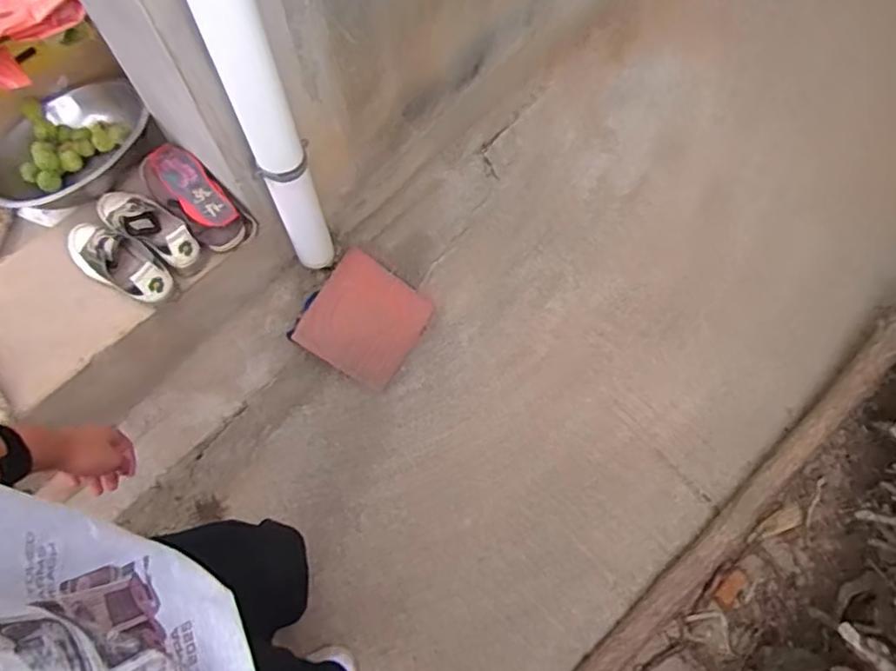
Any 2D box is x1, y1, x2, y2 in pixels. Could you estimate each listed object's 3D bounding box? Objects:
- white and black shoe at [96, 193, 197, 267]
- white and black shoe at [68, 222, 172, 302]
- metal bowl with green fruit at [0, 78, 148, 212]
[{"bbox_3d":[-0.534,-0.201,1.073,0.216,0.052,0.076,29,72,11],"label":"white and black shoe"},{"bbox_3d":[-0.571,-0.132,1.053,0.205,0.060,0.086,24,71,9],"label":"white and black shoe"},{"bbox_3d":[-0.708,-0.355,1.142,0.306,0.105,0.259,-39,74,-13],"label":"metal bowl with green fruit"}]

